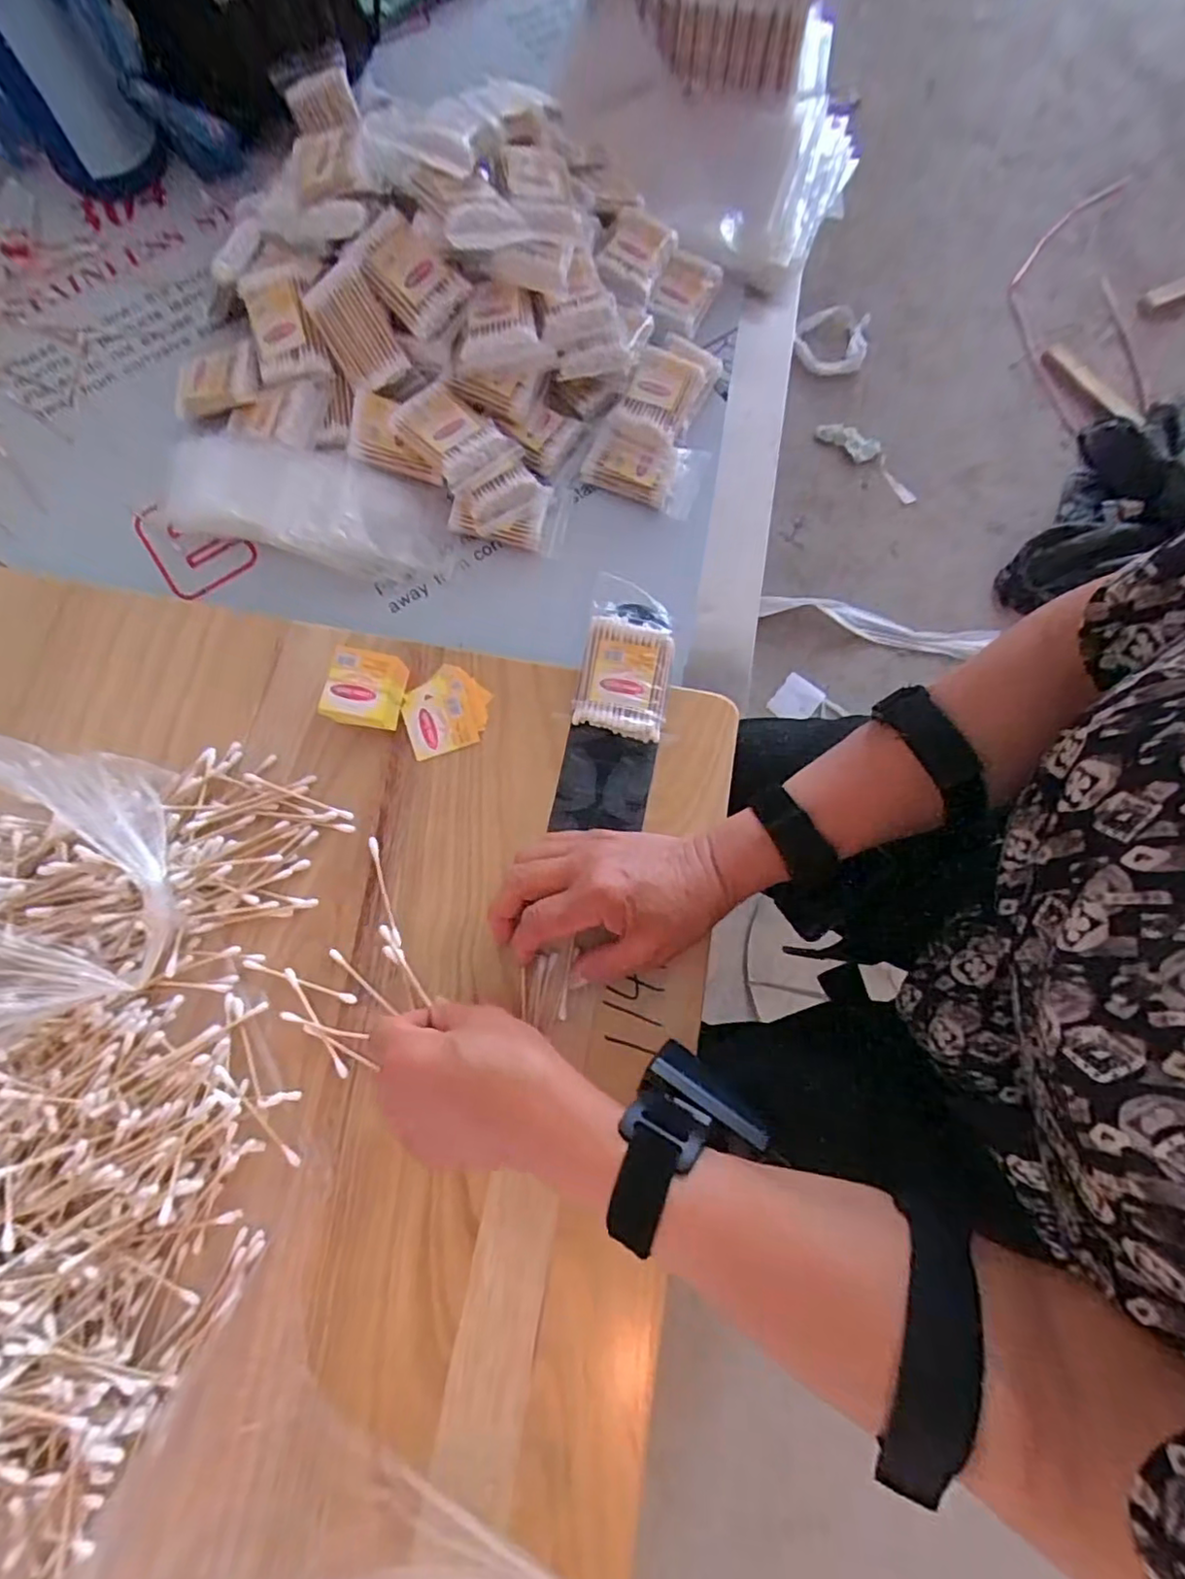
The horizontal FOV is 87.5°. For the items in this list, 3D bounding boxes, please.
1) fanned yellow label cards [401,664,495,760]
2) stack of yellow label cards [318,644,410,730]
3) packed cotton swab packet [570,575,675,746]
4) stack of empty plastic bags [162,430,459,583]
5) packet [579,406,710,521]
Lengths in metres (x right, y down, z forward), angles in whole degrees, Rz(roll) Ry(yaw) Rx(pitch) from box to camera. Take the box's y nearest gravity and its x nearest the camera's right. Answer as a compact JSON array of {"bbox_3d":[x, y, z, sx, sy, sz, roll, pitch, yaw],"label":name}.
[{"bbox_3d":[-0.099,-0.054,0.419,0.058,0.004,0.056,-19,79,-6],"label":"fanned yellow label cards"},{"bbox_3d":[-0.148,-0.065,0.407,0.046,0.028,0.047,9,78,0],"label":"stack of yellow label cards"},{"bbox_3d":[0.024,-0.090,0.424,0.059,0.022,0.107,11,78,1],"label":"packed cotton swab packet"},{"bbox_3d":[-0.222,-0.218,0.485,0.228,0.041,0.090,9,78,0],"label":"stack of empty plastic bags"},{"bbox_3d":[0.045,-0.272,0.509,0.095,0.028,0.063,21,78,3],"label":"packet"}]

